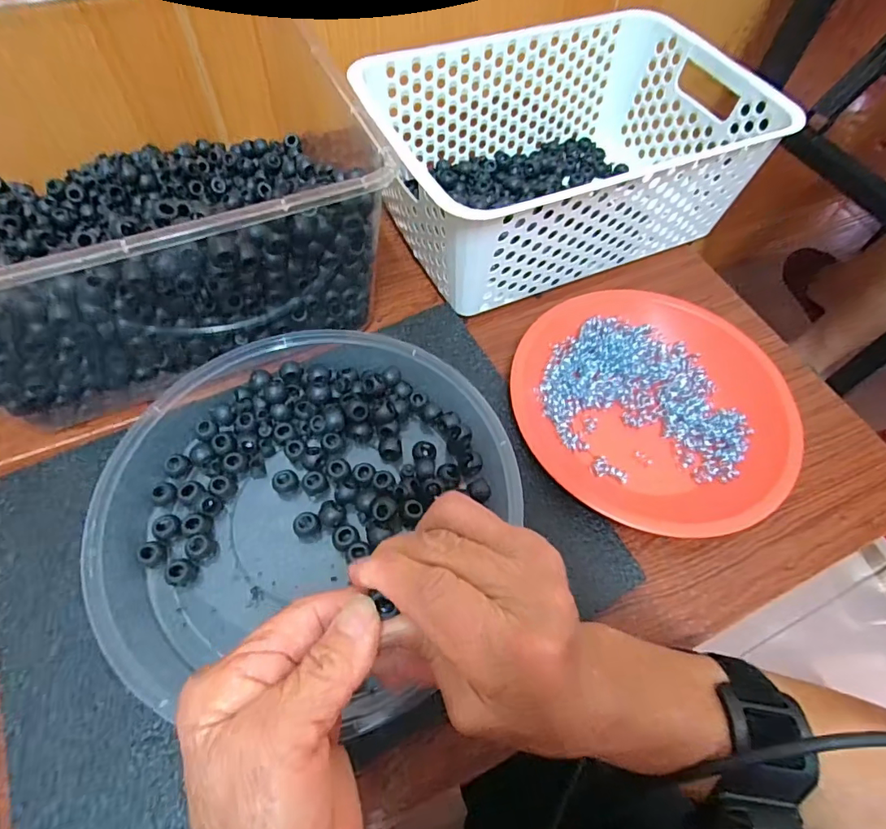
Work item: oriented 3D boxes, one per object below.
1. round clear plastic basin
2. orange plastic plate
[{"bbox_3d":[-0.080,0.051,0.297,0.236,0.042,0.237,1,61,-2],"label":"round clear plastic basin"},{"bbox_3d":[0.147,-0.009,0.359,0.190,0.027,0.182,1,61,-2],"label":"orange plastic plate"}]

